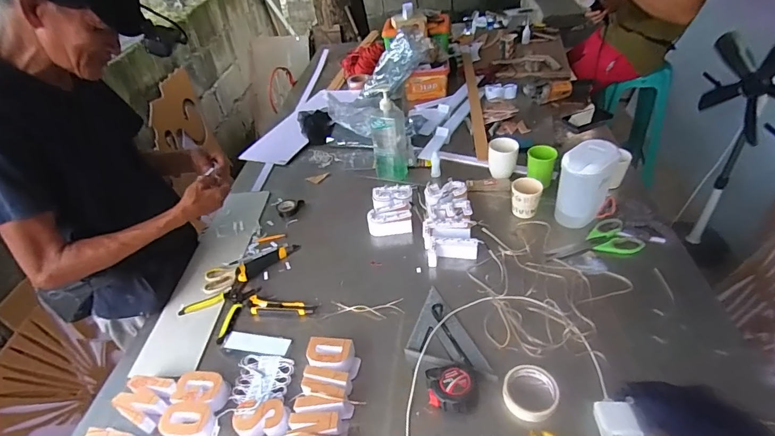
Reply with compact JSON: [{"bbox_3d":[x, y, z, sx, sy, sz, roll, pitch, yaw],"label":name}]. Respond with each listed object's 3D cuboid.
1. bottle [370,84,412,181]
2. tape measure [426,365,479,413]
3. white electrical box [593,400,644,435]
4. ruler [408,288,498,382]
[{"bbox_3d":[0.007,-0.235,1.202,0.105,0.267,0.057,-7,40,1],"label":"bottle"},{"bbox_3d":[0.114,0.295,0.722,0.086,0.041,0.085,-5,40,4],"label":"tape measure"},{"bbox_3d":[0.354,0.317,0.641,0.059,0.027,0.070,1,42,7],"label":"white electrical box"},{"bbox_3d":[0.096,0.239,0.816,0.126,0.016,0.226,-20,41,-15],"label":"ruler"}]

